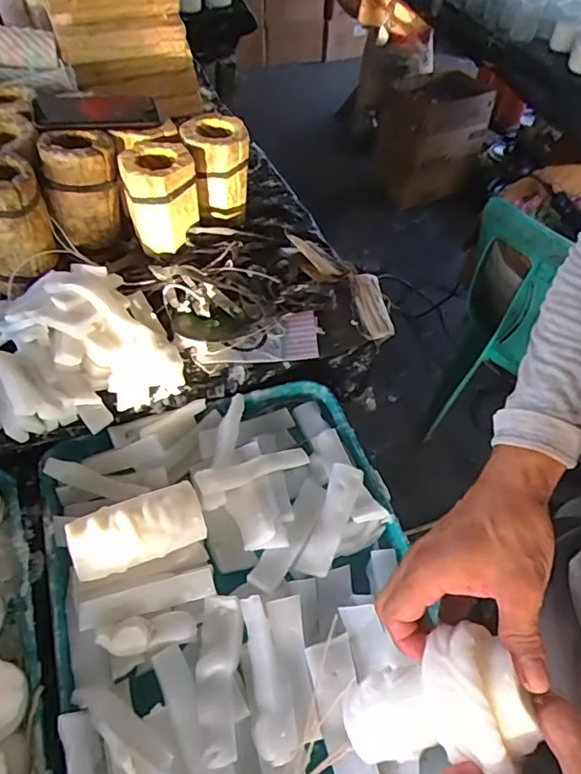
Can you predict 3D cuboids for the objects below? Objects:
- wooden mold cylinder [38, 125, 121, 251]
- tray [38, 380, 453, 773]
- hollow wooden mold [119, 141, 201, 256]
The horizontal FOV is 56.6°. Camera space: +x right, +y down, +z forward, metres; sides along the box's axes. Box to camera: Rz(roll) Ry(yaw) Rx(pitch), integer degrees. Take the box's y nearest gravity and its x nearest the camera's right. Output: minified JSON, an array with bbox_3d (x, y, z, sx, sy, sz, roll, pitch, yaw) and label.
[{"bbox_3d":[-0.269,-0.262,0.712,0.090,0.122,0.079,-7,52,-9],"label":"wooden mold cylinder"},{"bbox_3d":[-0.044,0.182,0.503,0.342,0.064,0.438,-13,53,-14],"label":"tray"},{"bbox_3d":[-0.167,-0.249,0.706,0.087,0.106,0.091,-13,53,-14],"label":"hollow wooden mold"}]

